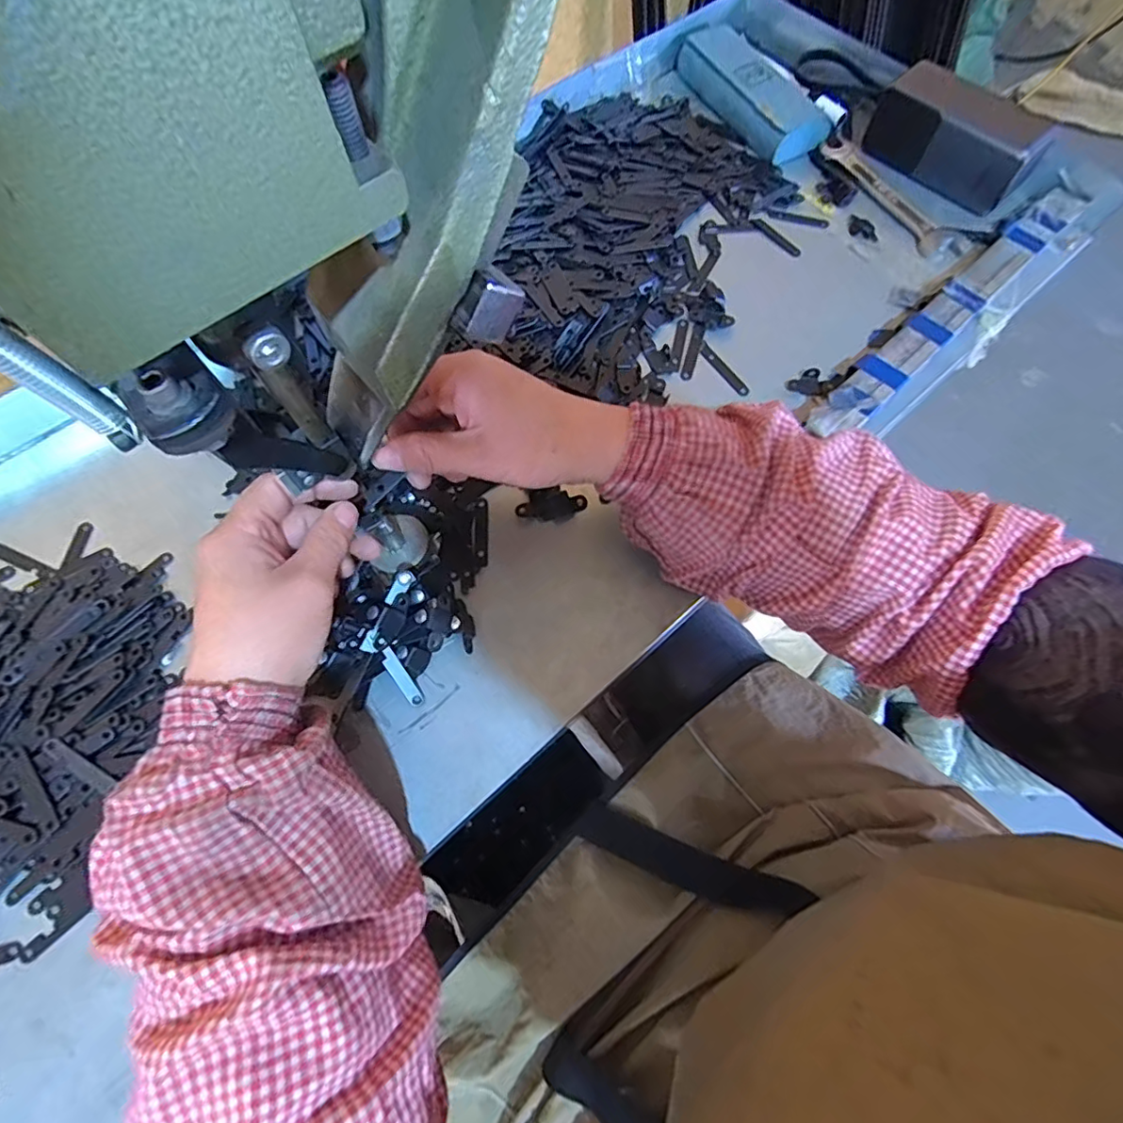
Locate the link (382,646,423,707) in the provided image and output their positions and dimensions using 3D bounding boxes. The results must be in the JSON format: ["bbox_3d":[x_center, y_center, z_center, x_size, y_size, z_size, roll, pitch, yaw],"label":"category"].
[{"bbox_3d":[-0.093,0.068,0.328,0.009,0.004,0.039,-31,100,-11],"label":"link"}]

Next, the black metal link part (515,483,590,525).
[{"bbox_3d":[-0.006,-0.037,0.376,0.046,0.008,0.022,-2,69,0],"label":"black metal link part"}]

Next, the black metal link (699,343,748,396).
[{"bbox_3d":[0.120,-0.143,0.418,0.009,0.004,0.052,-31,72,-11],"label":"black metal link"}]

